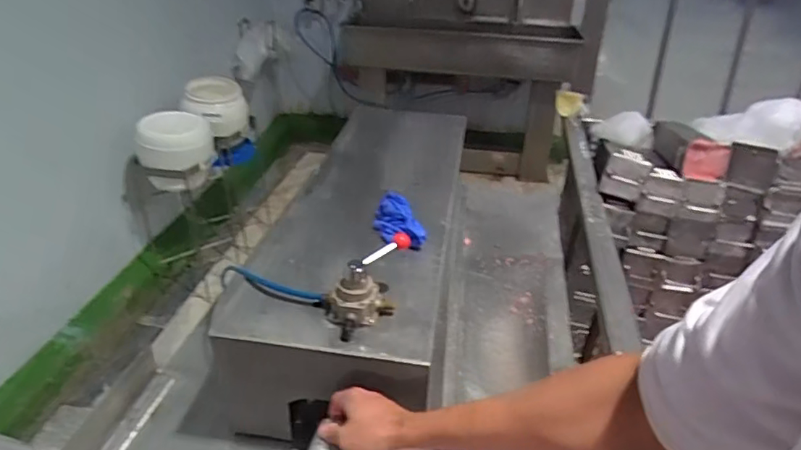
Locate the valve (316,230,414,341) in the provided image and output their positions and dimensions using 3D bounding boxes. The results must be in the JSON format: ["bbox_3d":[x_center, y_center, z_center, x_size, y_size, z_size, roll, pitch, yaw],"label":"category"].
[{"bbox_3d":[-0.043,0.077,0.741,0.132,0.098,0.082,-21,37,-31],"label":"valve"}]

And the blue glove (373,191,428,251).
[{"bbox_3d":[-0.006,-0.007,0.903,0.063,0.041,0.131,-13,34,-21],"label":"blue glove"}]

